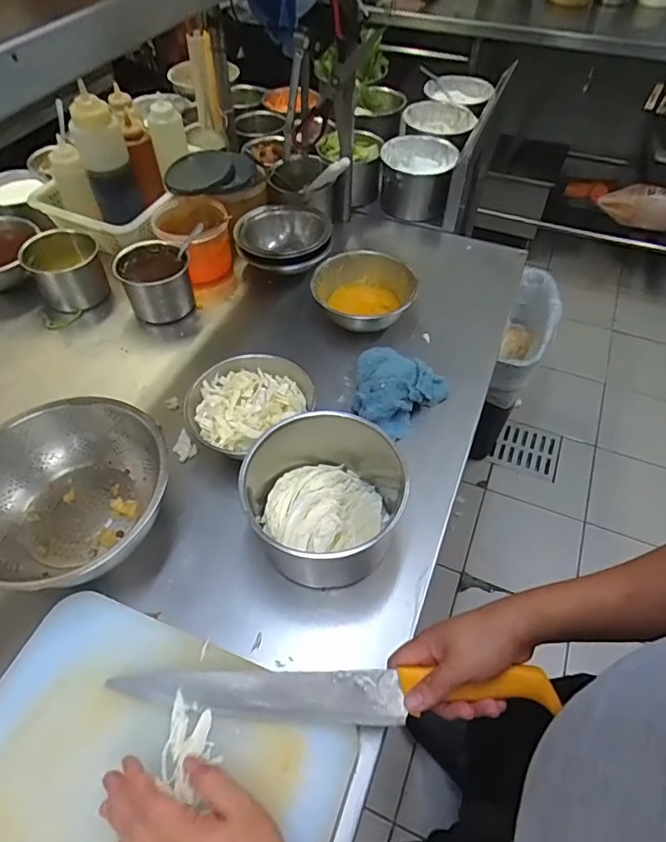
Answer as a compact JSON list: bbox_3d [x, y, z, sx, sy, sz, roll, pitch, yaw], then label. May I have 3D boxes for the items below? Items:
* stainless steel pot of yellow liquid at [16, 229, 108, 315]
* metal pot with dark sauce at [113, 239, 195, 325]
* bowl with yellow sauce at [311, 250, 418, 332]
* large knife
[{"bbox_3d":[-0.474,-0.274,0.904,0.115,0.104,0.118,0,53,0],"label":"stainless steel pot of yellow liquid"},{"bbox_3d":[-0.305,-0.243,0.883,0.112,0.101,0.101,-18,55,-14],"label":"metal pot with dark sauce"},{"bbox_3d":[0.052,-0.207,0.845,0.160,0.066,0.166,0,53,0],"label":"bowl with yellow sauce"},{"bbox_3d":[-0.006,0.254,0.477,0.403,0.041,0.046,-3,52,6],"label":"large knife"}]

